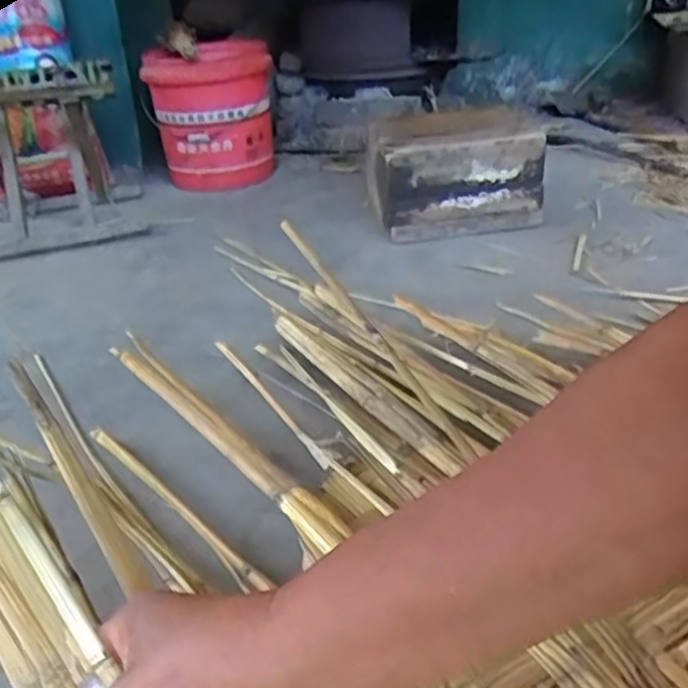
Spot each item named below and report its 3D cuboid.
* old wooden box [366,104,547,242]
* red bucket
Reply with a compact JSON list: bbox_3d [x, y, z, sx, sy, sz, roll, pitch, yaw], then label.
[{"bbox_3d":[0.178,-0.286,1.229,0.266,0.169,0.219,-7,27,-2],"label":"old wooden box"},{"bbox_3d":[-0.257,-0.447,1.472,0.221,0.278,0.221,-7,27,-1],"label":"red bucket"}]

